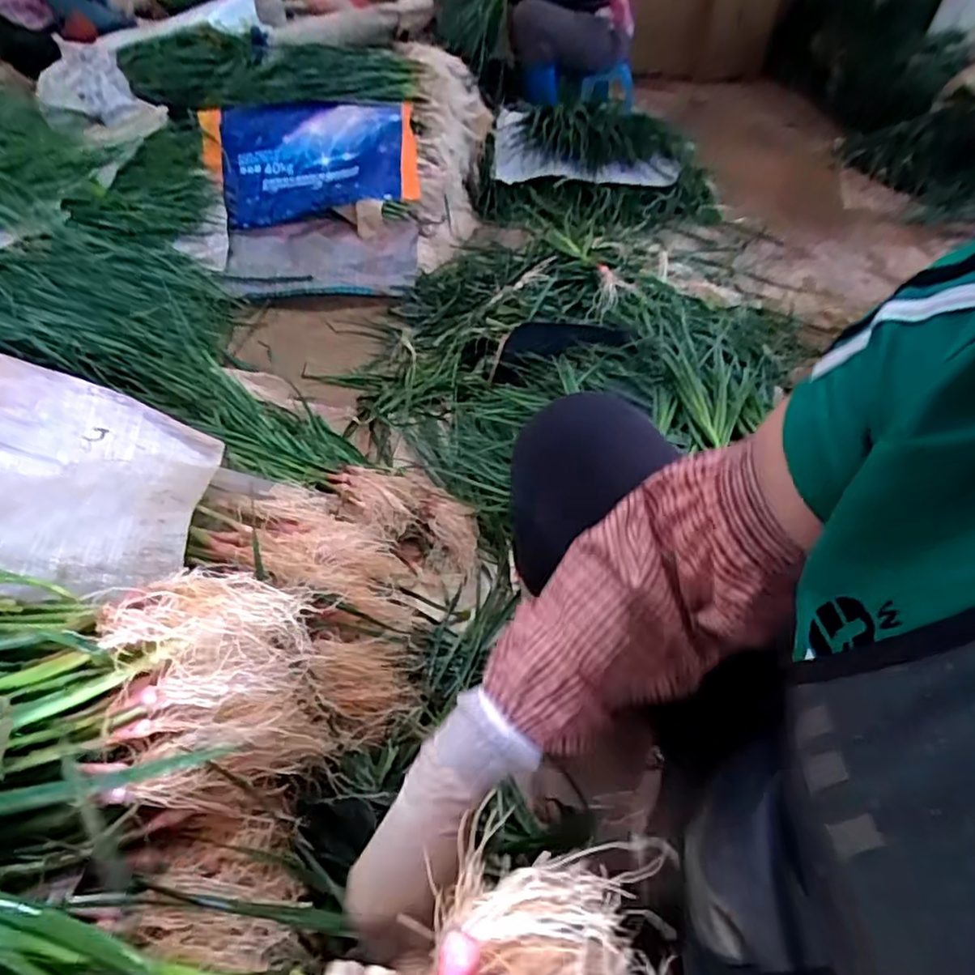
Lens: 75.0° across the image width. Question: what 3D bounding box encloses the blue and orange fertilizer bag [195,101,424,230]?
[{"bbox_3d":[-0.408,-0.784,1.505,0.488,0.064,0.293,-6,82,-13],"label":"blue and orange fertilizer bag"}]

